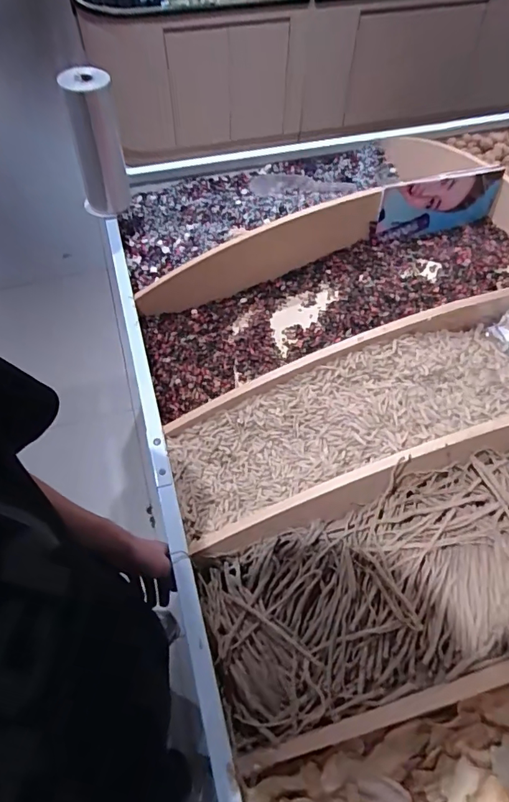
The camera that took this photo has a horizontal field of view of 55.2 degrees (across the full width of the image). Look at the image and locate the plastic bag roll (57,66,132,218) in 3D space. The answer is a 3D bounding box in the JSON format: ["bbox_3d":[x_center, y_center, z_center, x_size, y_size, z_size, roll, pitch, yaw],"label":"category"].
[{"bbox_3d":[-0.317,-0.515,0.972,0.097,0.273,0.093,-14,58,-10],"label":"plastic bag roll"}]

